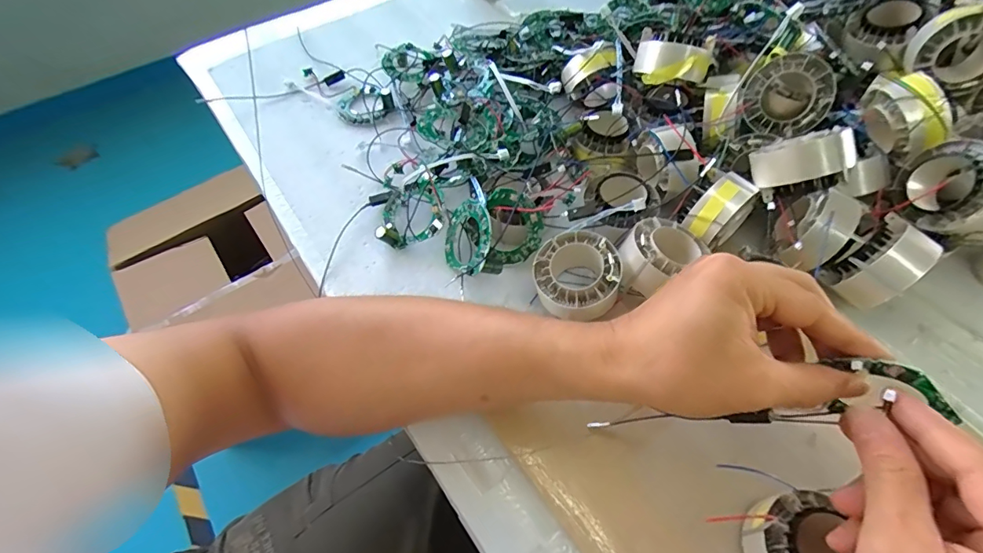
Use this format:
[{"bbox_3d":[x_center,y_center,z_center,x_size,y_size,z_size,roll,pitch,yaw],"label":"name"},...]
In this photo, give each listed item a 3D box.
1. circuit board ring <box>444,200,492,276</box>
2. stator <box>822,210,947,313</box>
[{"bbox_3d":[-0.019,-0.031,0.382,0.008,0.060,0.057,8,18,-36],"label":"circuit board ring"},{"bbox_3d":[0.290,-0.004,0.349,0.055,0.069,0.044,-28,60,-16],"label":"stator"}]

